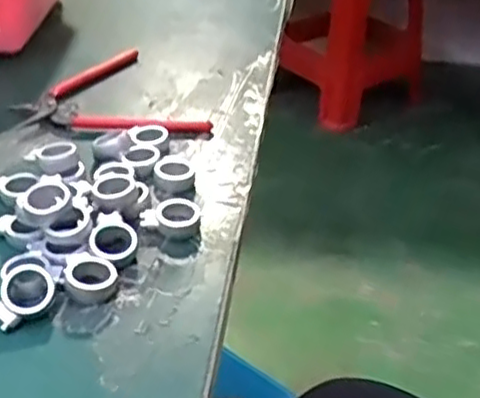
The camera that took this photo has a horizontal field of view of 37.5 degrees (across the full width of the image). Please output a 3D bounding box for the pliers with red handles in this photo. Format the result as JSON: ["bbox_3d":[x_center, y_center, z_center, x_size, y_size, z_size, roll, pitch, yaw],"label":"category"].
[{"bbox_3d":[-0.088,-0.085,0.546,0.139,0.009,0.119,3,34,3],"label":"pliers with red handles"}]

